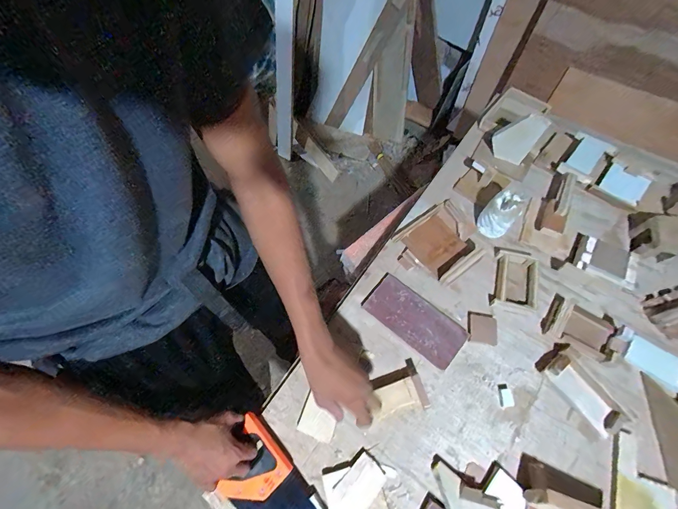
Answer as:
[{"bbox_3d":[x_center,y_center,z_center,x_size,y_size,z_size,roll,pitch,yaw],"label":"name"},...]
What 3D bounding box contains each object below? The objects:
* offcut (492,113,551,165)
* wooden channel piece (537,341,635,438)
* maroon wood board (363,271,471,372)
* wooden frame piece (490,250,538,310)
[{"bbox_3d":[0.387,-0.257,0.697,0.017,0.137,0.082,-37,74,-12],"label":"offcut"},{"bbox_3d":[0.415,0.230,0.549,0.061,0.026,0.141,-31,67,-10],"label":"wooden channel piece"},{"bbox_3d":[0.146,0.126,0.629,0.195,0.021,0.090,39,74,19],"label":"maroon wood board"},{"bbox_3d":[0.351,0.049,0.636,0.076,0.031,0.119,13,67,10],"label":"wooden frame piece"}]

